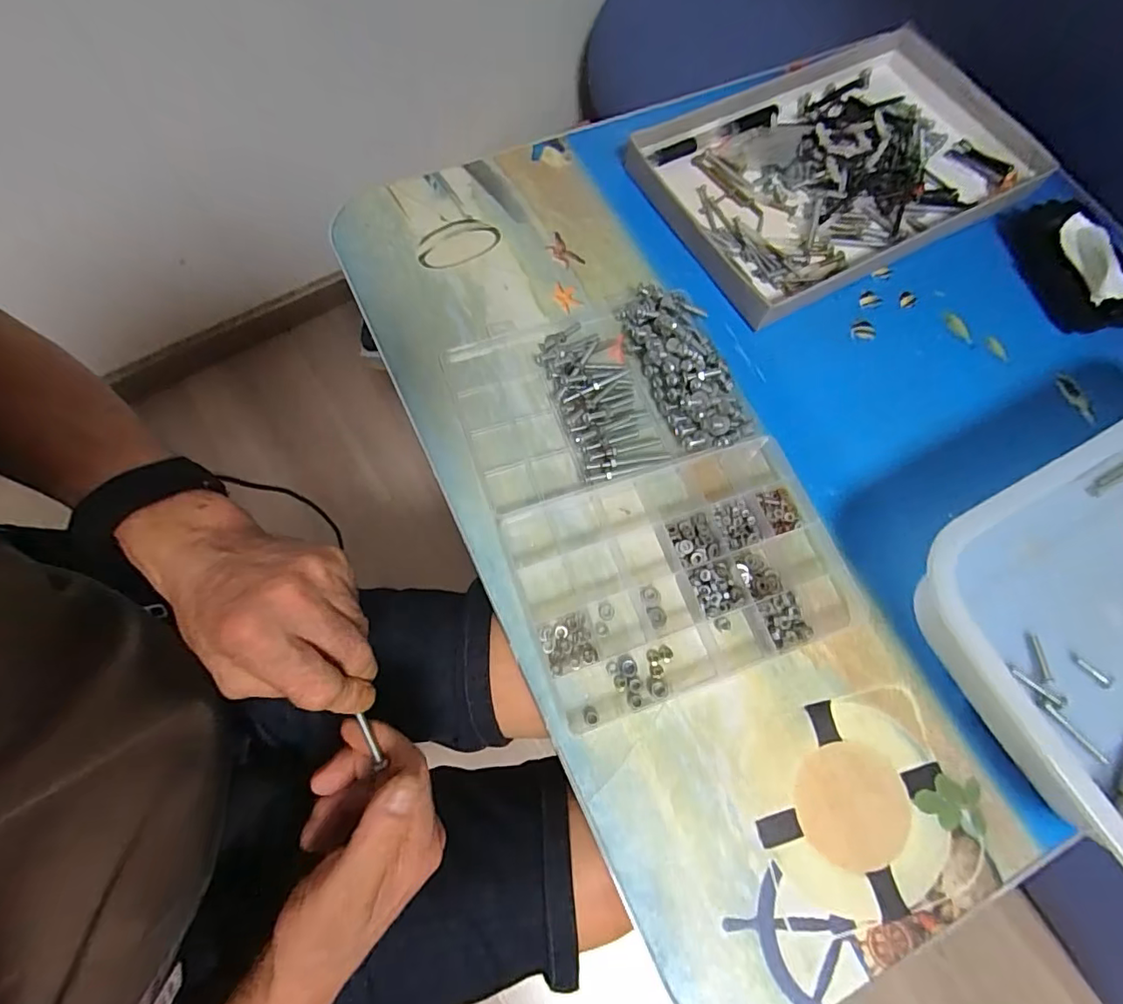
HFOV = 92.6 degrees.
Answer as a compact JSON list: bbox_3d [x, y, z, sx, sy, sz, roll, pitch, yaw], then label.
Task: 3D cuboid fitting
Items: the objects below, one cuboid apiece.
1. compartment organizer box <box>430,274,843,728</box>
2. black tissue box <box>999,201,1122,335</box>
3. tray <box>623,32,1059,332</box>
[{"bbox_3d":[0.048,-0.018,0.341,0.185,0.024,0.258,-19,73,-8],"label":"compartment organizer box"},{"bbox_3d":[0.379,-0.177,0.401,0.047,0.043,0.111,-16,72,-7],"label":"black tissue box"},{"bbox_3d":[0.238,-0.280,0.436,0.321,0.025,0.184,-27,74,-10],"label":"tray"}]

